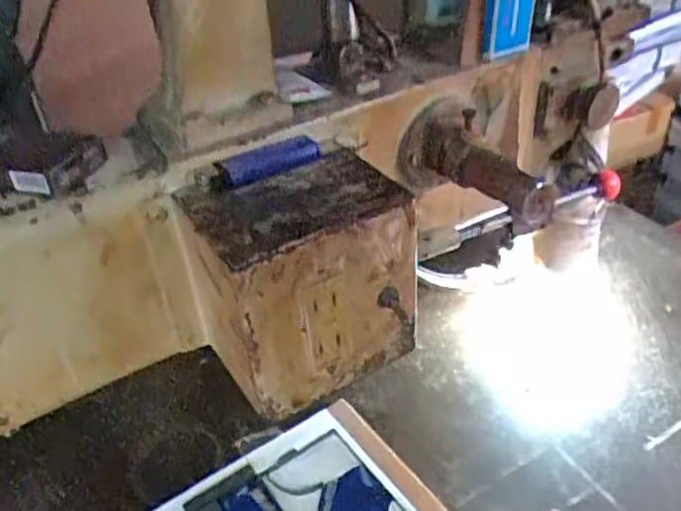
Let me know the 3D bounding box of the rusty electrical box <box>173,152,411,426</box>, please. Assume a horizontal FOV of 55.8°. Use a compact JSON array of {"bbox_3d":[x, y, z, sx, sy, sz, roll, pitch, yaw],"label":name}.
[{"bbox_3d":[-0.028,0.014,0.422,0.135,0.125,0.096,-19,38,-19],"label":"rusty electrical box"}]

